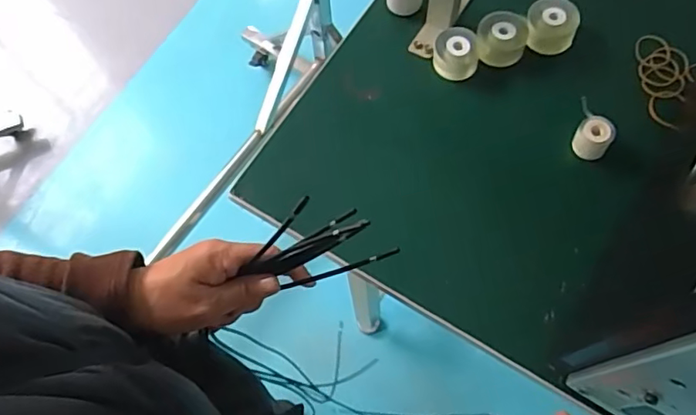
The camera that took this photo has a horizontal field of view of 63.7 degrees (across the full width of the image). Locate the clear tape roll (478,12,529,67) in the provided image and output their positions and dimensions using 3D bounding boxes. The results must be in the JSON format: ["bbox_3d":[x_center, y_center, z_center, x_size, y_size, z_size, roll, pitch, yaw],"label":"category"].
[{"bbox_3d":[0.176,-0.196,0.643,0.054,0.034,0.055,10,69,7],"label":"clear tape roll"}]

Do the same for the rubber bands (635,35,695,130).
[{"bbox_3d":[0.361,-0.143,0.629,0.063,0.012,0.131,5,68,5],"label":"rubber bands"}]

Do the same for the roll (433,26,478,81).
[{"bbox_3d":[0.123,-0.175,0.636,0.049,0.031,0.050,-1,68,3],"label":"roll"}]

